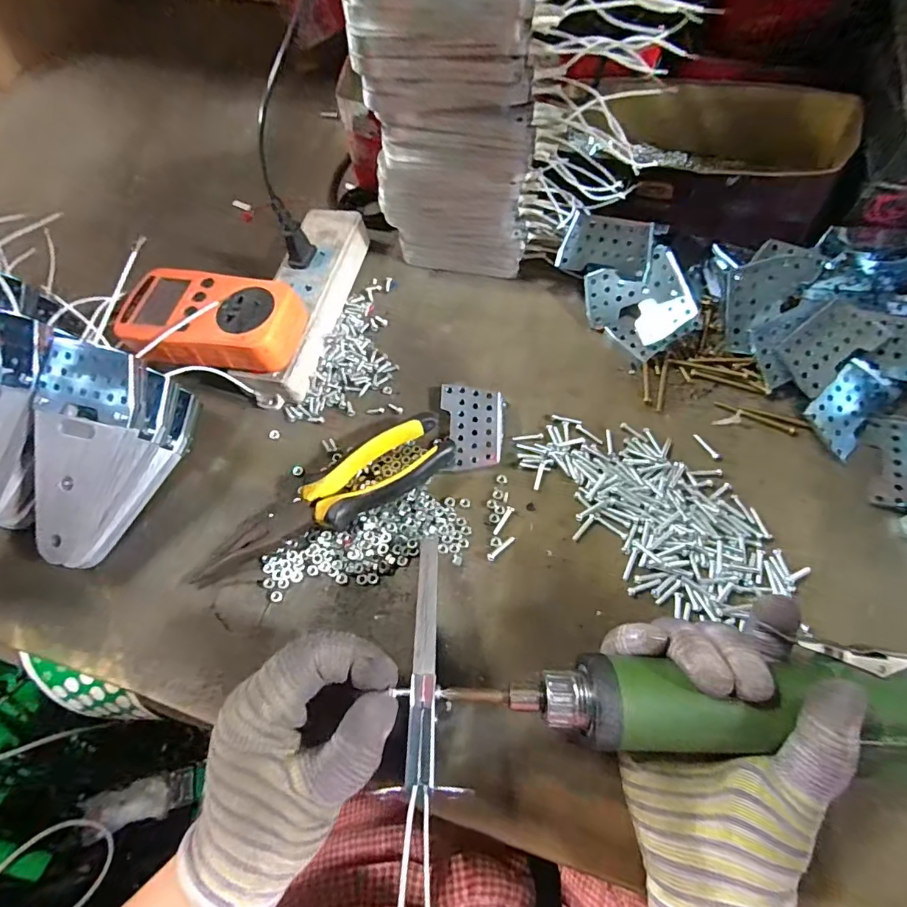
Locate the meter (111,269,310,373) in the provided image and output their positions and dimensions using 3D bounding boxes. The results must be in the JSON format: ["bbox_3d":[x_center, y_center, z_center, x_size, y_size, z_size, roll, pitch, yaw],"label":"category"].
[{"bbox_3d":[-0.178,-0.094,0.345,0.126,0.035,0.075,7,66,5],"label":"meter"}]

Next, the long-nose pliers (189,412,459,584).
[{"bbox_3d":[-0.091,0.034,0.328,0.192,0.026,0.047,-30,68,-11],"label":"long-nose pliers"}]

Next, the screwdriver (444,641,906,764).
[{"bbox_3d":[0.123,0.116,0.220,0.236,0.051,0.048,1,65,0],"label":"screwdriver"}]

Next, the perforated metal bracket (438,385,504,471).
[{"bbox_3d":[0.014,-0.019,0.360,0.046,0.010,0.066,2,66,3],"label":"perforated metal bracket"}]

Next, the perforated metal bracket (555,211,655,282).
[{"bbox_3d":[0.125,-0.168,0.386,0.072,0.007,0.044,16,100,16],"label":"perforated metal bracket"}]

